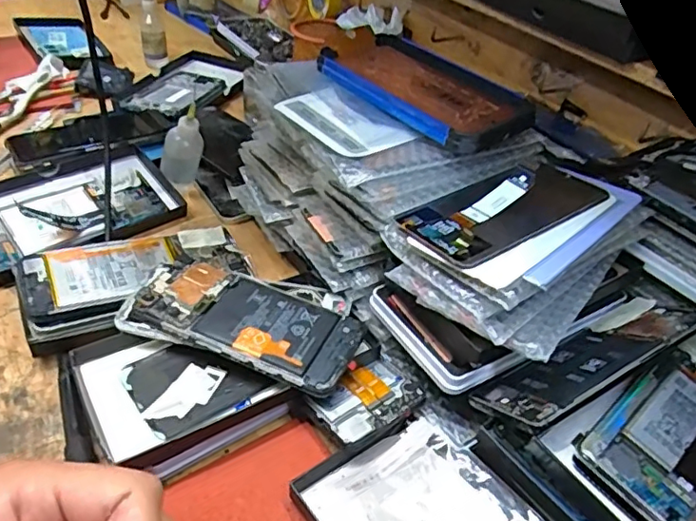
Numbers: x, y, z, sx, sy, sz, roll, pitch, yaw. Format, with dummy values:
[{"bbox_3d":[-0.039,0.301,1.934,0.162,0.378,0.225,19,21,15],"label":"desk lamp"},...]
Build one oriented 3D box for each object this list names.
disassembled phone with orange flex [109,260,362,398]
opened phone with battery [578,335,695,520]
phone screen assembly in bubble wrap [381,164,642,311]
[{"bbox_3d":[-0.075,0.042,0.406,0.166,0.013,0.072,18,44,10],"label":"disassembled phone with orange flex"},{"bbox_3d":[0.210,0.095,0.342,0.154,0.015,0.073,-27,50,-34],"label":"opened phone with battery"},{"bbox_3d":[0.121,-0.033,0.391,0.166,0.027,0.102,-30,53,-33],"label":"phone screen assembly in bubble wrap"}]

